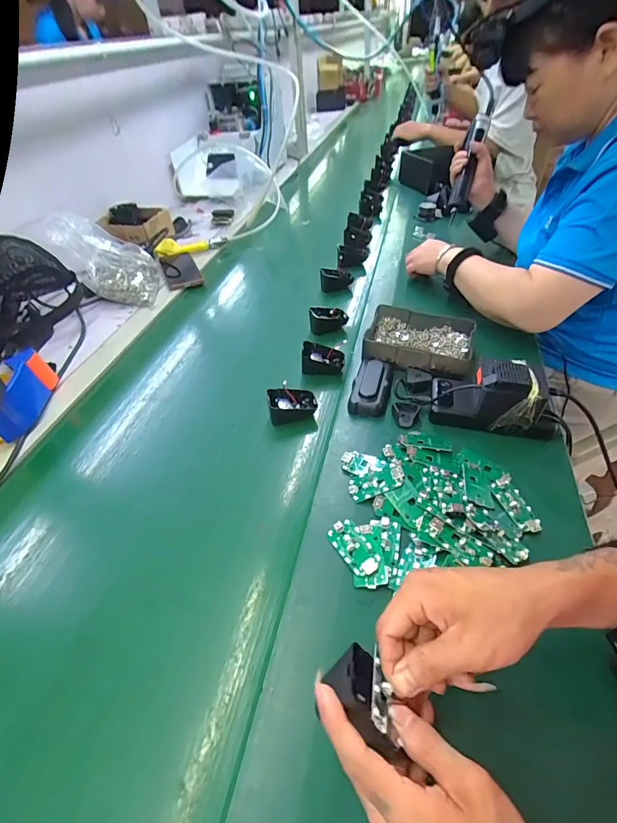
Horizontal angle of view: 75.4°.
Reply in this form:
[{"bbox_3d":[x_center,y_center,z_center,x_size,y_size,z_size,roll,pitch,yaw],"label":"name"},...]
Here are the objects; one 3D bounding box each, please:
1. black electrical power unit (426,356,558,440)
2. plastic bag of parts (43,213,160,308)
[{"bbox_3d":[0.240,-0.027,0.515,0.147,0.077,0.068,9,45,16],"label":"black electrical power unit"},{"bbox_3d":[-0.408,-0.323,0.827,0.154,0.153,0.159,-6,43,1],"label":"plastic bag of parts"}]

